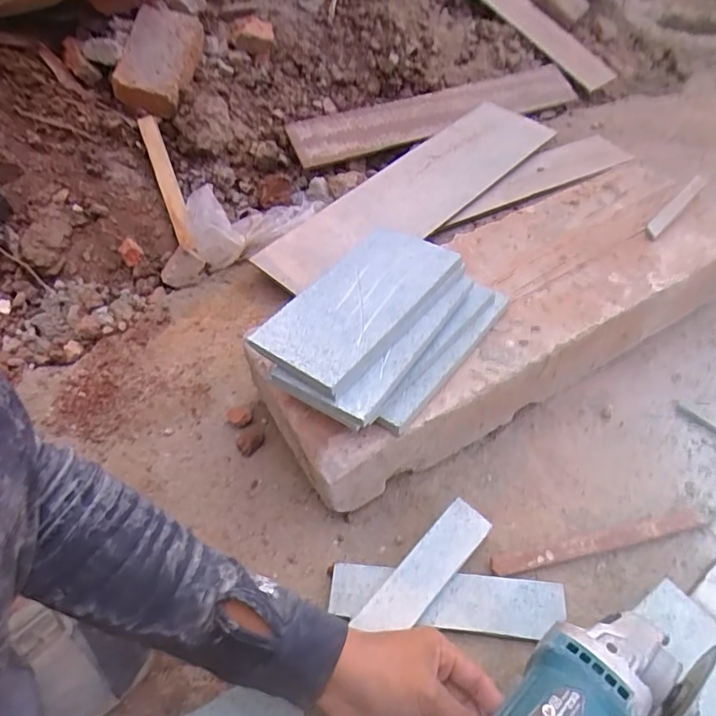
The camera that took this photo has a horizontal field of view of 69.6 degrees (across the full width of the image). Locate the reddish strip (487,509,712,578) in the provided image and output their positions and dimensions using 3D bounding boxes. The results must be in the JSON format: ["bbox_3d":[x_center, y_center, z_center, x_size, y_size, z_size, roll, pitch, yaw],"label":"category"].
[{"bbox_3d":[0.226,0.171,0.479,0.212,0.010,0.019,-11,49,-6],"label":"reddish strip"}]

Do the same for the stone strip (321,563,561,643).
[{"bbox_3d":[0.076,0.211,0.449,0.198,0.017,0.045,3,49,6],"label":"stone strip"}]

